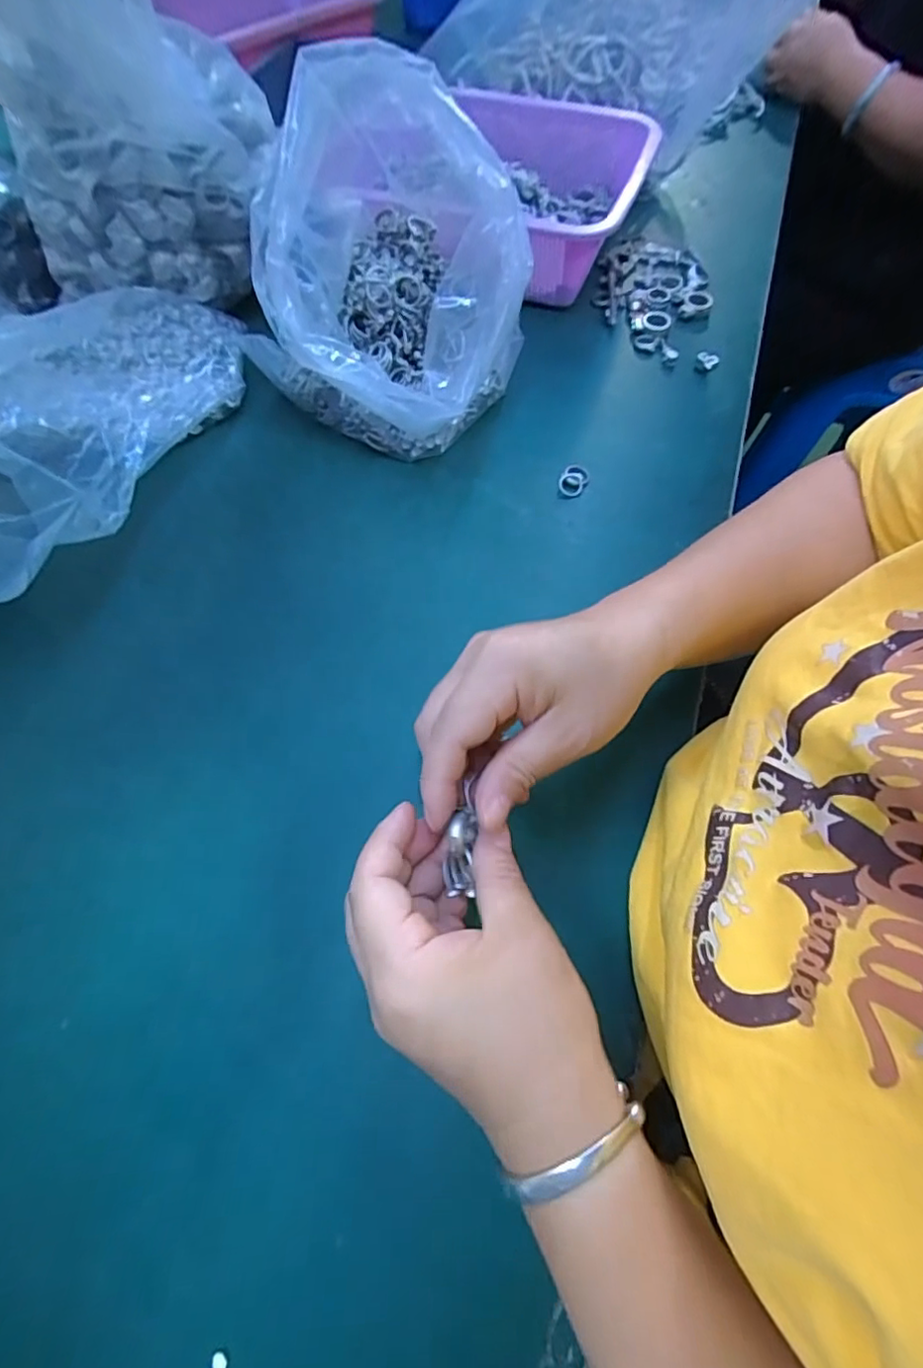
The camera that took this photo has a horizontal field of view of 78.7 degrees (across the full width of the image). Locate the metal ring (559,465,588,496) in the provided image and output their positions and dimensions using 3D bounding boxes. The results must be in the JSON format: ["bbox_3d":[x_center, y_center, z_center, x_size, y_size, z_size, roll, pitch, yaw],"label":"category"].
[{"bbox_3d":[0.087,-0.158,0.434,0.017,0.007,0.028,30,68,16],"label":"metal ring"}]

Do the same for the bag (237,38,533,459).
[{"bbox_3d":[-0.048,-0.284,0.403,0.187,0.184,0.190,-28,65,-12],"label":"bag"}]

